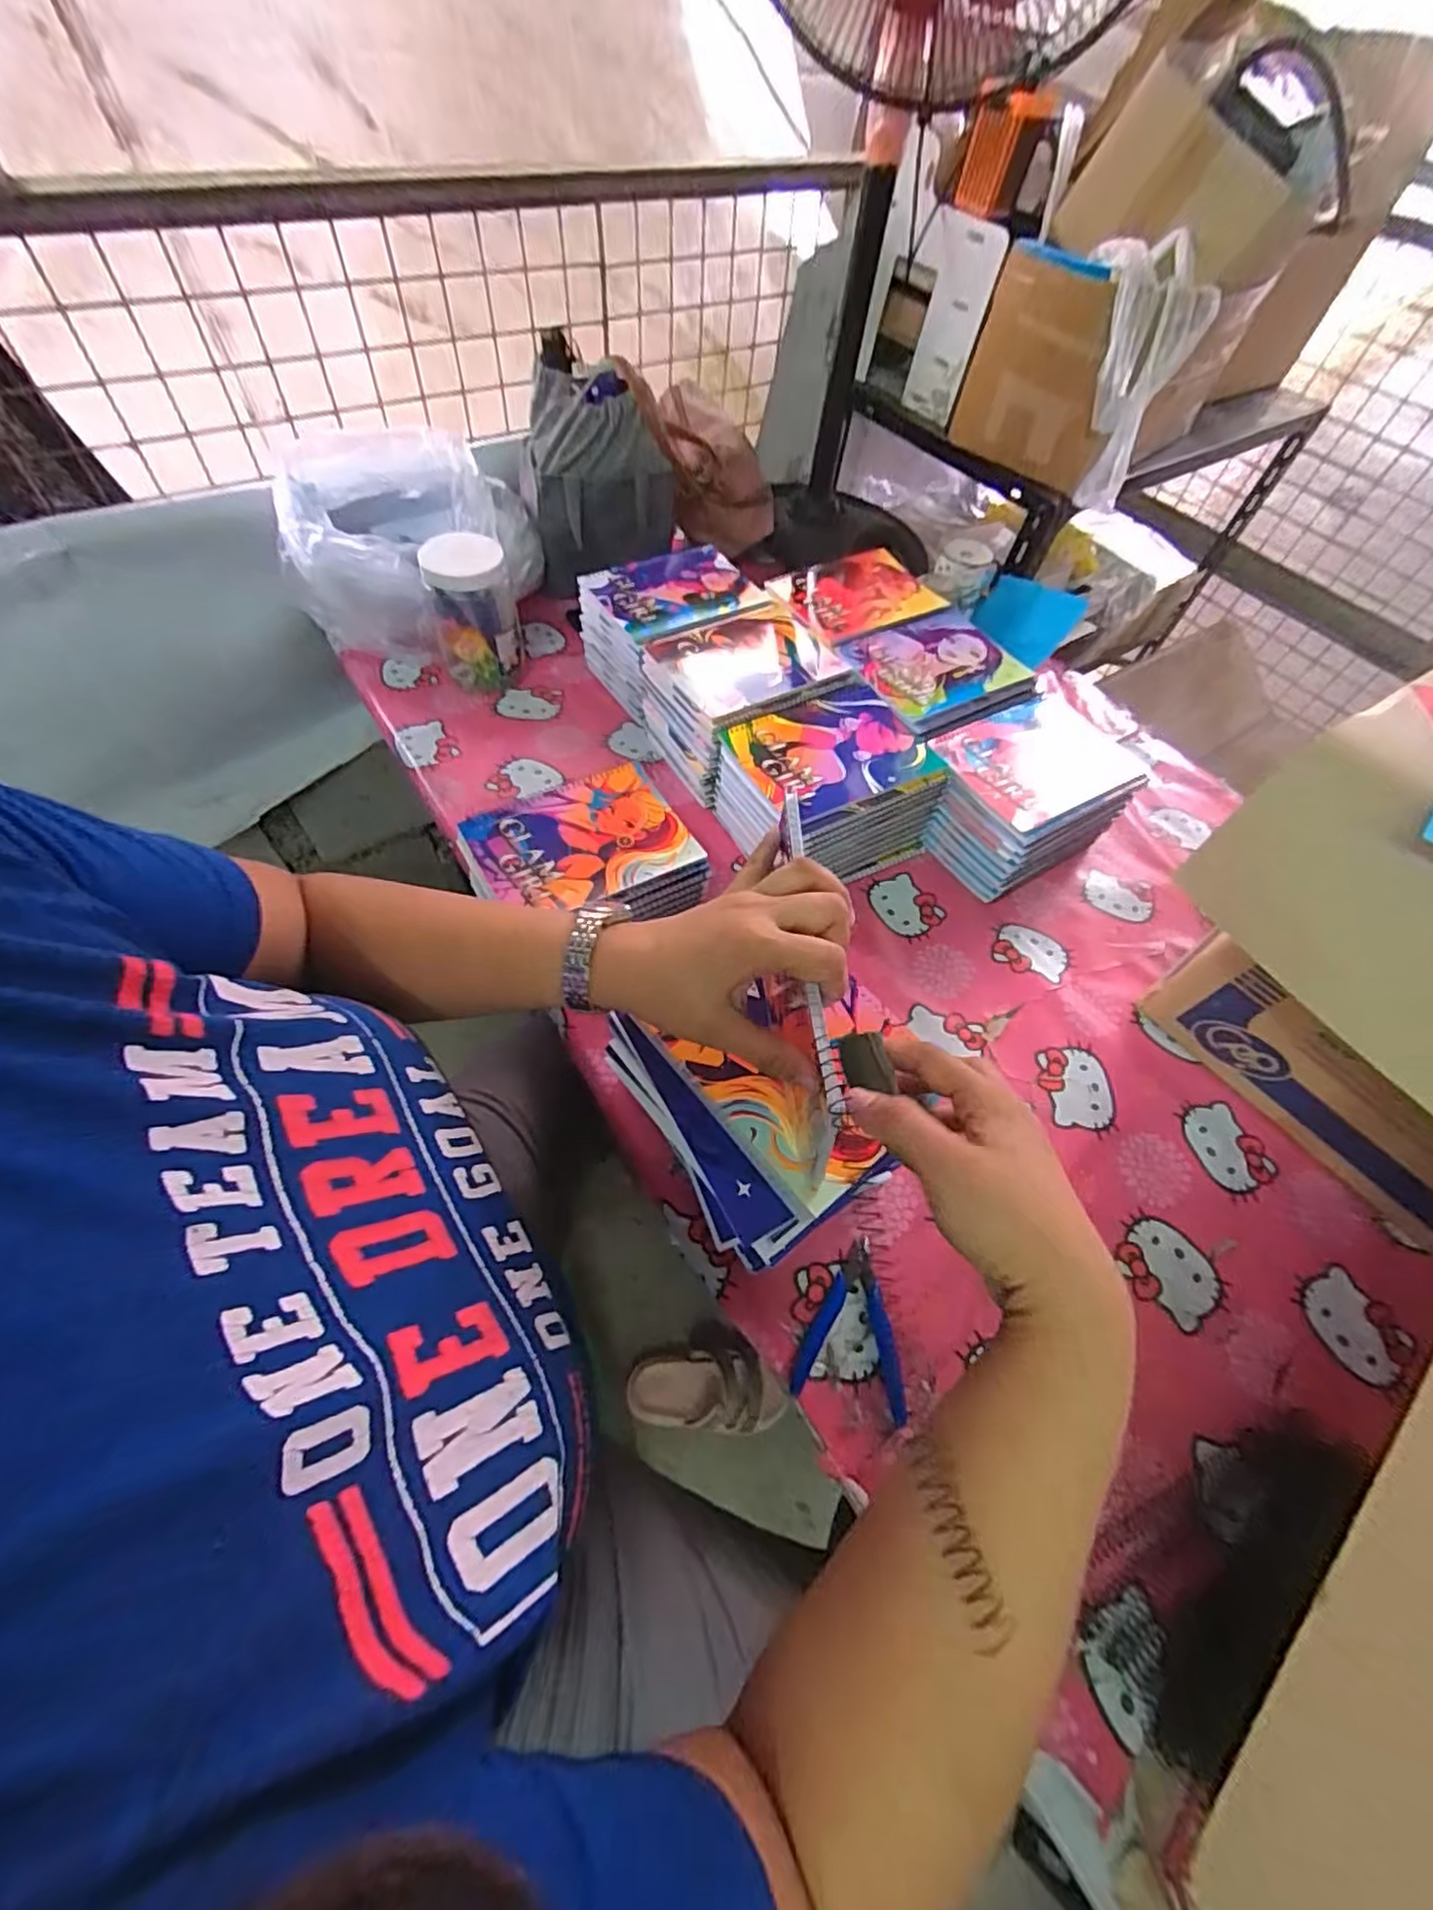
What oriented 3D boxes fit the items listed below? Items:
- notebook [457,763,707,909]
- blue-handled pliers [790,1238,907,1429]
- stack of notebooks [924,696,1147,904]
[{"bbox_3d":[-0.135,-0.109,0.653,0.204,0.014,0.141,-22,62,-18],"label":"notebook"},{"bbox_3d":[0.111,0.283,0.514,0.081,0.005,0.115,18,58,6],"label":"blue-handled pliers"},{"bbox_3d":[0.337,-0.176,0.764,0.190,0.124,0.156,-25,63,-19],"label":"stack of notebooks"}]

